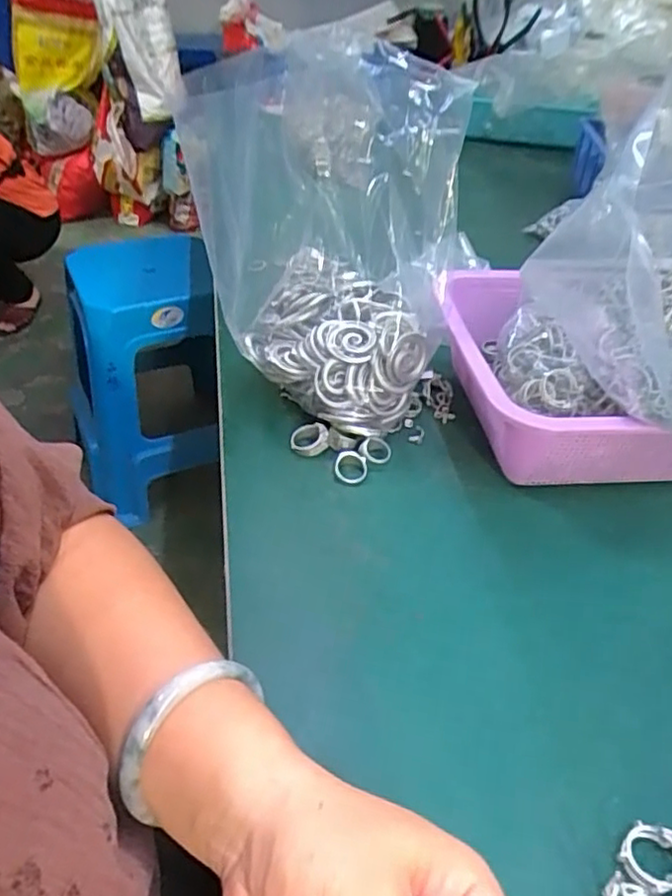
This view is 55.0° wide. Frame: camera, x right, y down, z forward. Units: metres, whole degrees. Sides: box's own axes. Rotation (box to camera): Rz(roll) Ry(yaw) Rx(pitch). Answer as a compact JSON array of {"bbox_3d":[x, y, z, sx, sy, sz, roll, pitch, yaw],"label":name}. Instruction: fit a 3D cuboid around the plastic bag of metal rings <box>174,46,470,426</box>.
[{"bbox_3d":[0.002,-0.133,0.467,0.150,0.237,0.123,14,41,11],"label":"plastic bag of metal rings"}]

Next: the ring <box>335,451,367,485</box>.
[{"bbox_3d":[0.011,0.014,0.464,0.023,0.004,0.026,21,60,4],"label":"ring"}]

